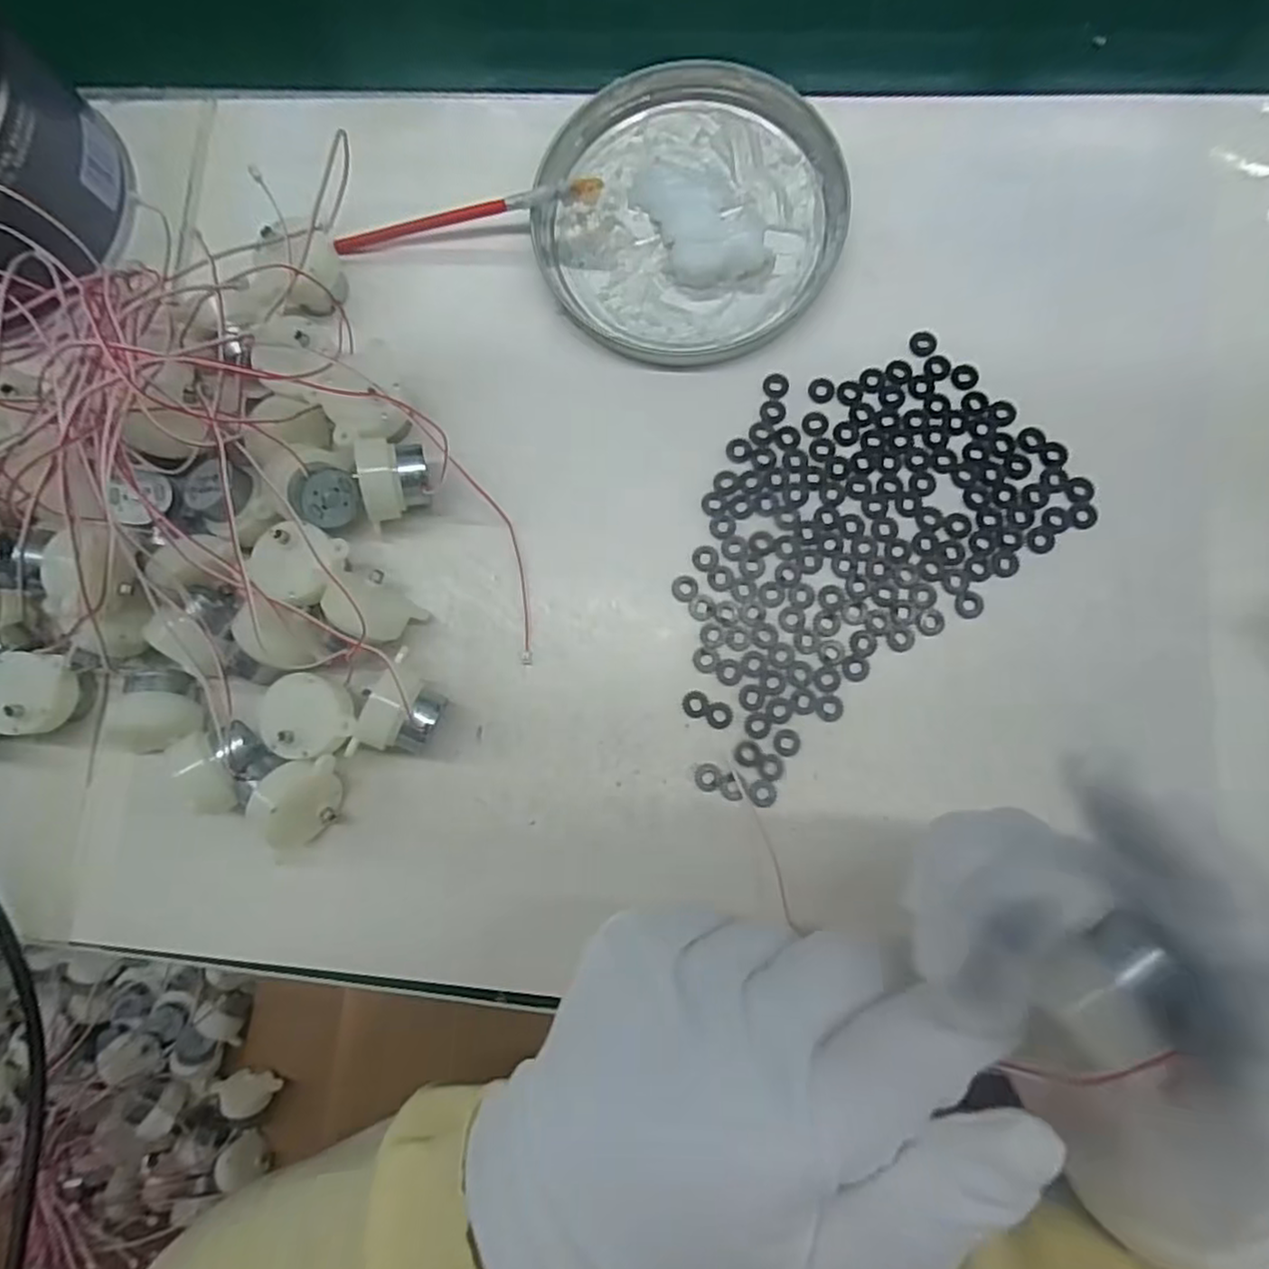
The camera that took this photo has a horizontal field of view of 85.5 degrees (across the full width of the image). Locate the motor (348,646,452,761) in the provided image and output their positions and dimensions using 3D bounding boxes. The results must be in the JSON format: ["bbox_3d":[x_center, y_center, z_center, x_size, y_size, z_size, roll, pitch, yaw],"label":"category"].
[{"bbox_3d":[-0.087,0.029,0.262,0.027,0.037,0.040,18,84,7],"label":"motor"}]

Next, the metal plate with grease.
[{"bbox_3d":[0.023,-0.181,0.294,0.129,0.013,0.127,-1,82,5],"label":"metal plate with grease"}]

